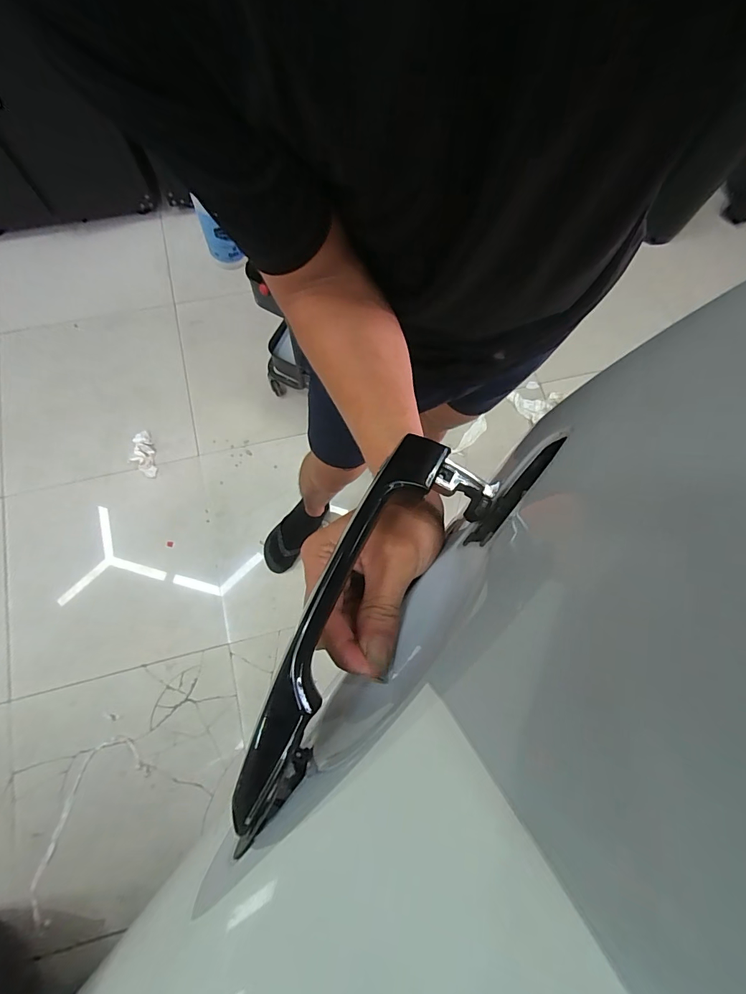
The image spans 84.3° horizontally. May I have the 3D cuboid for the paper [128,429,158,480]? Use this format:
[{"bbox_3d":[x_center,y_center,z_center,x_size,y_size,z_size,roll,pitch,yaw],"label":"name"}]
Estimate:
[{"bbox_3d":[-0.742,-0.143,1.326,0.065,0.059,0.154,-8,75,-3],"label":"paper"}]

